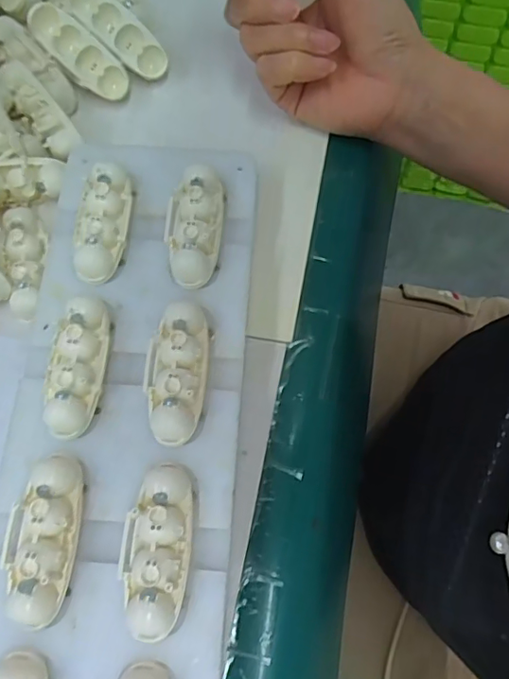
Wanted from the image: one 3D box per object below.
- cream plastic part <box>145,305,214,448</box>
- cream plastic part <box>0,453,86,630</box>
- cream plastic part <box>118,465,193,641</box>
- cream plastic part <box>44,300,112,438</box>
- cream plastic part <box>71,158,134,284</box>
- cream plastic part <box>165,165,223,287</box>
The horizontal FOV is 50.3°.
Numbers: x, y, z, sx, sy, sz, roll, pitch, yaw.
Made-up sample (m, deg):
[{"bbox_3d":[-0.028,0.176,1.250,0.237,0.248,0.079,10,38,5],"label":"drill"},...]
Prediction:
[{"bbox_3d":[-0.034,0.012,0.237,0.026,0.015,0.063,7,70,3],"label":"cream plastic part"},{"bbox_3d":[-0.084,0.077,0.214,0.025,0.017,0.061,7,70,3],"label":"cream plastic part"},{"bbox_3d":[-0.038,0.081,0.213,0.024,0.018,0.062,3,70,2],"label":"cream plastic part"},{"bbox_3d":[-0.078,0.011,0.238,0.023,0.015,0.062,5,70,2],"label":"cream plastic part"},{"bbox_3d":[-0.074,-0.057,0.264,0.023,0.016,0.062,4,70,2],"label":"cream plastic part"},{"bbox_3d":[-0.029,-0.055,0.262,0.027,0.015,0.060,1,70,1],"label":"cream plastic part"}]

